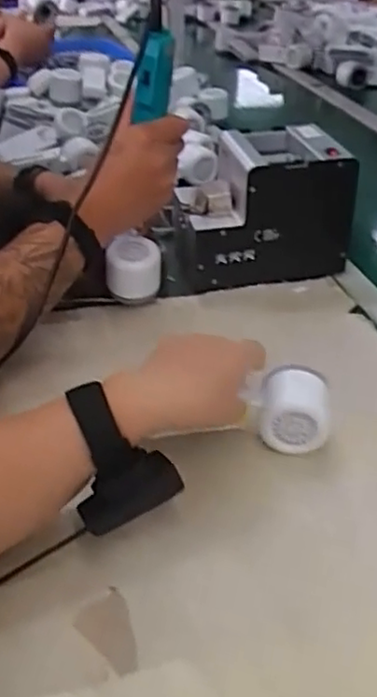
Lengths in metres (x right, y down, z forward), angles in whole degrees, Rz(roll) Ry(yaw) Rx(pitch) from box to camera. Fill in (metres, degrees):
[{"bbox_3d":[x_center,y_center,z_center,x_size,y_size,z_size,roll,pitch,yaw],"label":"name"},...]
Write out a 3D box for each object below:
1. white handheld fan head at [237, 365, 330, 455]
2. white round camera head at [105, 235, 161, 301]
[{"bbox_3d":[0.086,0.050,0.549,0.058,0.056,0.043,2,35,9],"label":"white handheld fan head"},{"bbox_3d":[-0.059,-0.084,0.713,0.056,0.055,0.060,-3,34,2],"label":"white round camera head"}]

